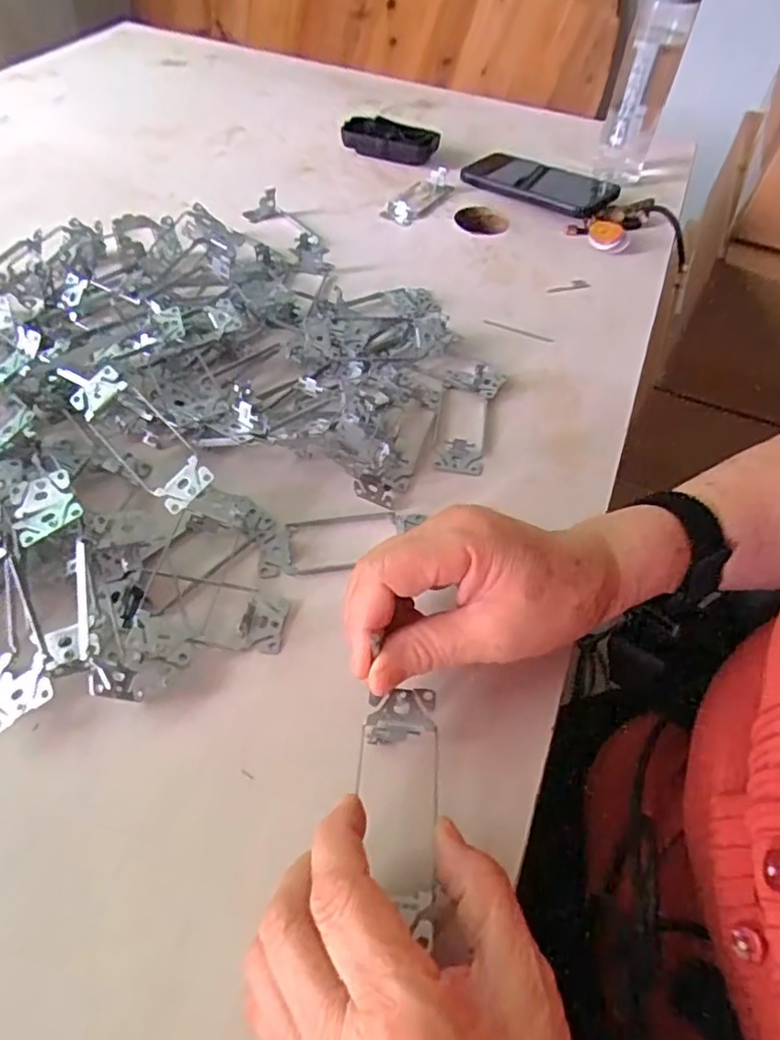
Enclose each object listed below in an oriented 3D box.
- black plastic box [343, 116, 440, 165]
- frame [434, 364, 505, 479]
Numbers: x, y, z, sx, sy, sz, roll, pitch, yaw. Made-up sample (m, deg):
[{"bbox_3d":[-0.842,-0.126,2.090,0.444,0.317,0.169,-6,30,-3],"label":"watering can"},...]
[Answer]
[{"bbox_3d":[-0.002,-0.441,0.687,0.117,0.030,0.034,22,54,12],"label":"black plastic box"},{"bbox_3d":[0.056,-0.082,0.434,0.044,0.018,0.105,14,53,7],"label":"frame"}]

